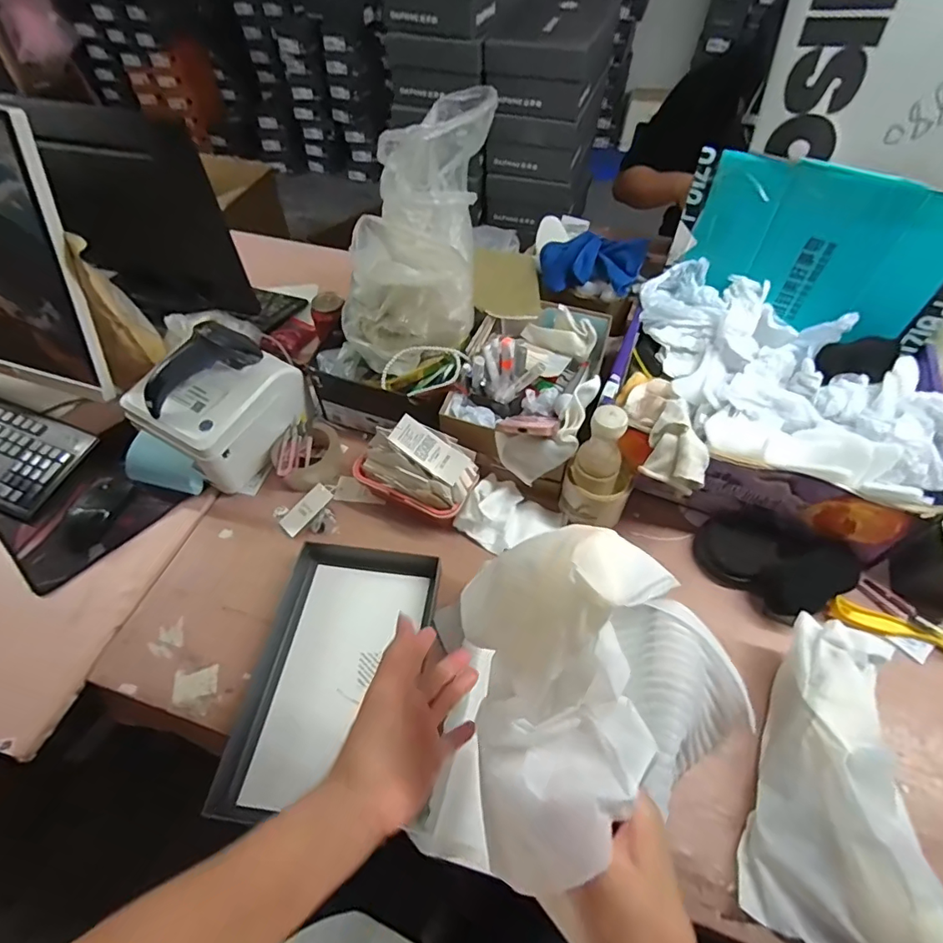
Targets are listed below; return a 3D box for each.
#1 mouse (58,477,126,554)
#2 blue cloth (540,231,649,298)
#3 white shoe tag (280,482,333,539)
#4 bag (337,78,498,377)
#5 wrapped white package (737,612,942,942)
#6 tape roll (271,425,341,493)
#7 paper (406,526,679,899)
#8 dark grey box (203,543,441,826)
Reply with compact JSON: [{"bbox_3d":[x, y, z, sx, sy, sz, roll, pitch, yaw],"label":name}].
[{"bbox_3d":[-0.530,0.060,0.715,0.068,0.034,0.105,11,55,9],"label":"mouse"},{"bbox_3d":[0.195,-0.339,0.843,0.164,0.077,0.107,25,58,17],"label":"blue cloth"},{"bbox_3d":[-0.234,0.055,0.724,0.080,0.005,0.040,-45,57,-7],"label":"white shoe tag"},{"bbox_3d":[-0.069,-0.347,0.725,0.175,0.140,0.414,21,100,15],"label":"bag"},{"bbox_3d":[0.372,0.300,0.487,0.165,0.086,0.272,18,56,13],"label":"wrapped white package"},{"bbox_3d":[-0.247,-0.019,0.767,0.093,0.055,0.101,0,54,0],"label":"tape roll"},{"bbox_3d":[0.052,0.143,0.316,0.122,0.226,0.080,10,13,8],"label":"paper"},{"bbox_3d":[-0.158,0.234,0.591,0.184,0.037,0.308,9,55,7],"label":"dark grey box"}]

